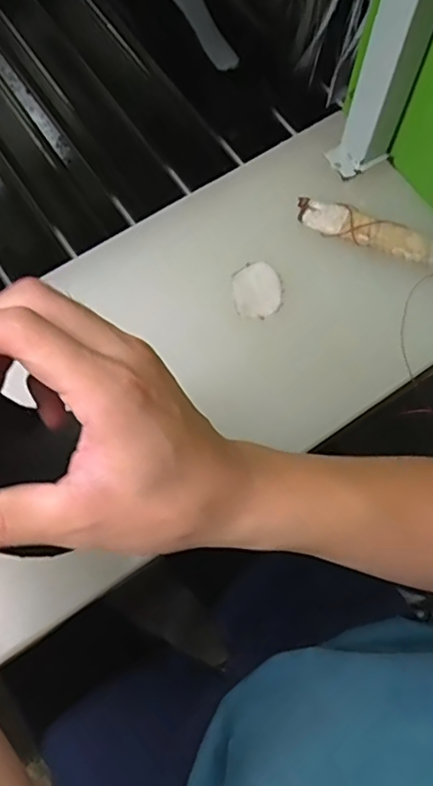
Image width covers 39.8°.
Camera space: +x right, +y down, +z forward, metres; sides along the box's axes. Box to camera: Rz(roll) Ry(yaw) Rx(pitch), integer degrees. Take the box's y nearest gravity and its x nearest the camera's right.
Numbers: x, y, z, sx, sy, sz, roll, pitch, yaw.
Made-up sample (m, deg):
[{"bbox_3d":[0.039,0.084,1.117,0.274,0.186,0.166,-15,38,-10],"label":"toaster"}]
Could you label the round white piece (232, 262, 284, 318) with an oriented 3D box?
[{"bbox_3d":[0.033,-0.085,0.489,0.039,0.005,0.045,-11,73,-5],"label":"round white piece"}]

